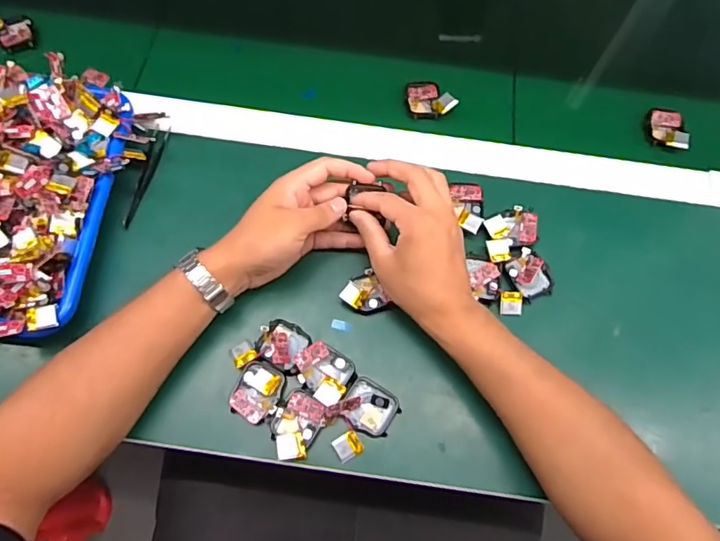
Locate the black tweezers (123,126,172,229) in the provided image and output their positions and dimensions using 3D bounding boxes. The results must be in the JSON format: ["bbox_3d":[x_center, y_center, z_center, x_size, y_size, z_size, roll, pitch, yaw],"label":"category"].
[{"bbox_3d":[-0.214,-0.096,0.504,0.010,0.018,0.114,14,69,3],"label":"black tweezers"}]

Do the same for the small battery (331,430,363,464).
[{"bbox_3d":[-0.010,0.145,0.420,0.022,0.006,0.020,-28,73,-12],"label":"small battery"}]

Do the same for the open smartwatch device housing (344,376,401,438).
[{"bbox_3d":[0.009,0.116,0.433,0.046,0.012,0.042,34,72,10],"label":"open smartwatch device housing"}]

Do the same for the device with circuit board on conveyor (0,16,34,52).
[{"bbox_3d":[-0.385,-0.264,0.555,0.046,0.020,0.049,-24,72,-11],"label":"device with circuit board on conveyor"}]

